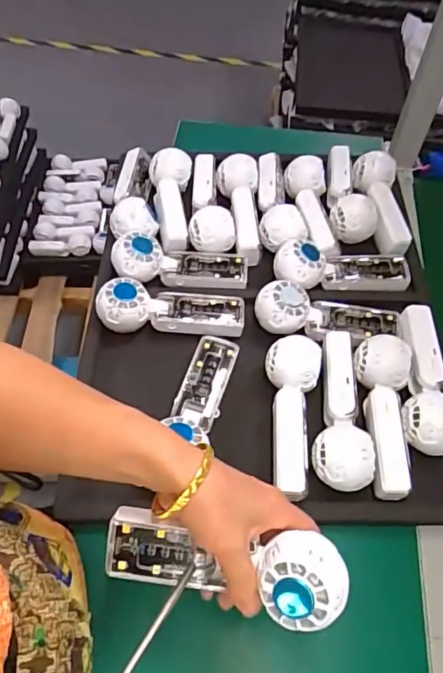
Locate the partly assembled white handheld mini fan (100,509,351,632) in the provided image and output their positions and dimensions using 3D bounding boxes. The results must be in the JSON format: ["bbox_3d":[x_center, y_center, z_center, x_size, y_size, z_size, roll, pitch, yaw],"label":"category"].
[{"bbox_3d":[0.003,0.161,0.358,0.174,0.046,0.059,3,90,13],"label":"partly assembled white handheld mini fan"}]

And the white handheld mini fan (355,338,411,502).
[{"bbox_3d":[0.169,0.078,0.513,0.050,0.051,0.170,5,57,2],"label":"white handheld mini fan"}]

